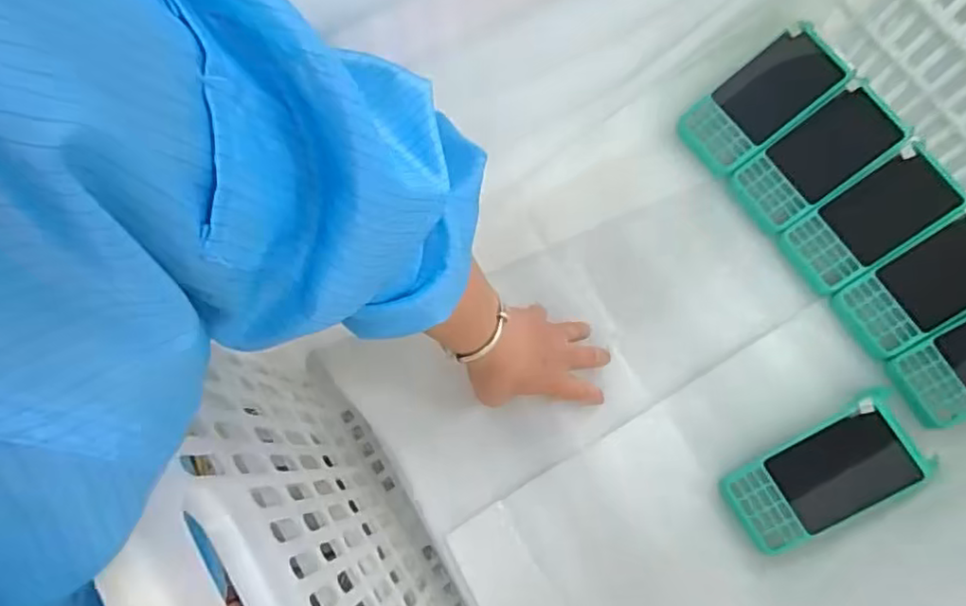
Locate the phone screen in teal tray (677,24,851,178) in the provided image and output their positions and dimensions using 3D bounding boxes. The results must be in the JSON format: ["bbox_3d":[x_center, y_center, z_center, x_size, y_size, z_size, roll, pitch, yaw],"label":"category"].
[{"bbox_3d":[0.265,-0.193,0.622,0.150,0.016,0.073,-40,78,8],"label":"phone screen in teal tray"}]

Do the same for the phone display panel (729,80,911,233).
[{"bbox_3d":[0.315,-0.136,0.612,0.151,0.013,0.072,-37,78,7],"label":"phone display panel"}]

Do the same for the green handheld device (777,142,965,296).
[{"bbox_3d":[0.357,-0.077,0.602,0.154,0.013,0.074,-35,78,5],"label":"green handheld device"}]

